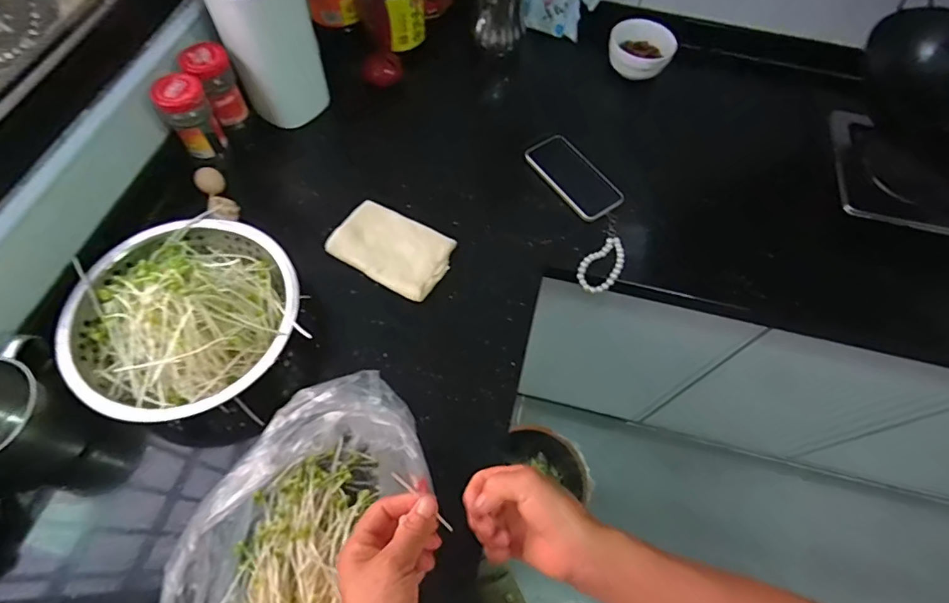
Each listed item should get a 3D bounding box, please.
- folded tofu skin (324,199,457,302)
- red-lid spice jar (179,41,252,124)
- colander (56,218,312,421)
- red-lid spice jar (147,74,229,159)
[{"bbox_3d":[-0.124,-0.078,0.725,0.173,0.019,0.113,27,64,11],"label":"folded tofu skin"},{"bbox_3d":[-0.396,-0.331,0.760,0.061,0.115,0.053,-25,66,-15],"label":"red-lid spice jar"},{"bbox_3d":[-0.356,0.010,0.606,0.258,0.114,0.248,1,62,-2],"label":"colander"},{"bbox_3d":[-0.414,-0.267,0.724,0.064,0.110,0.058,-35,69,-19],"label":"red-lid spice jar"}]

